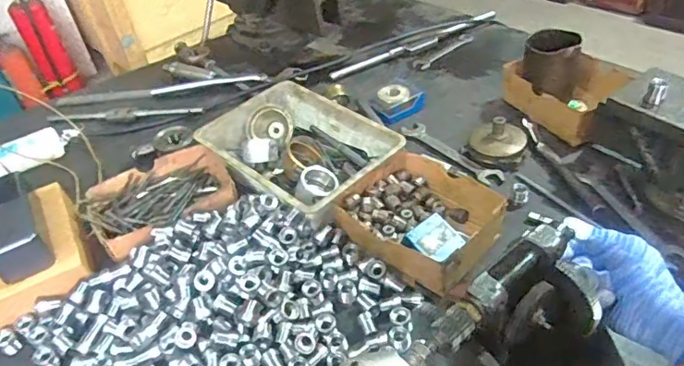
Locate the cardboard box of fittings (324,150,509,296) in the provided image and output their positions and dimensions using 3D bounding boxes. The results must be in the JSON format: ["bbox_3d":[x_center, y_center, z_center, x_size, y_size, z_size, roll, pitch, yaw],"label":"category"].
[{"bbox_3d":[0.093,0.034,0.610,0.174,0.047,0.155,25,50,32],"label":"cardboard box of fittings"}]

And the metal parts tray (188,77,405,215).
[{"bbox_3d":[-0.058,-0.039,0.699,0.173,0.069,0.238,-35,48,-29],"label":"metal parts tray"}]

